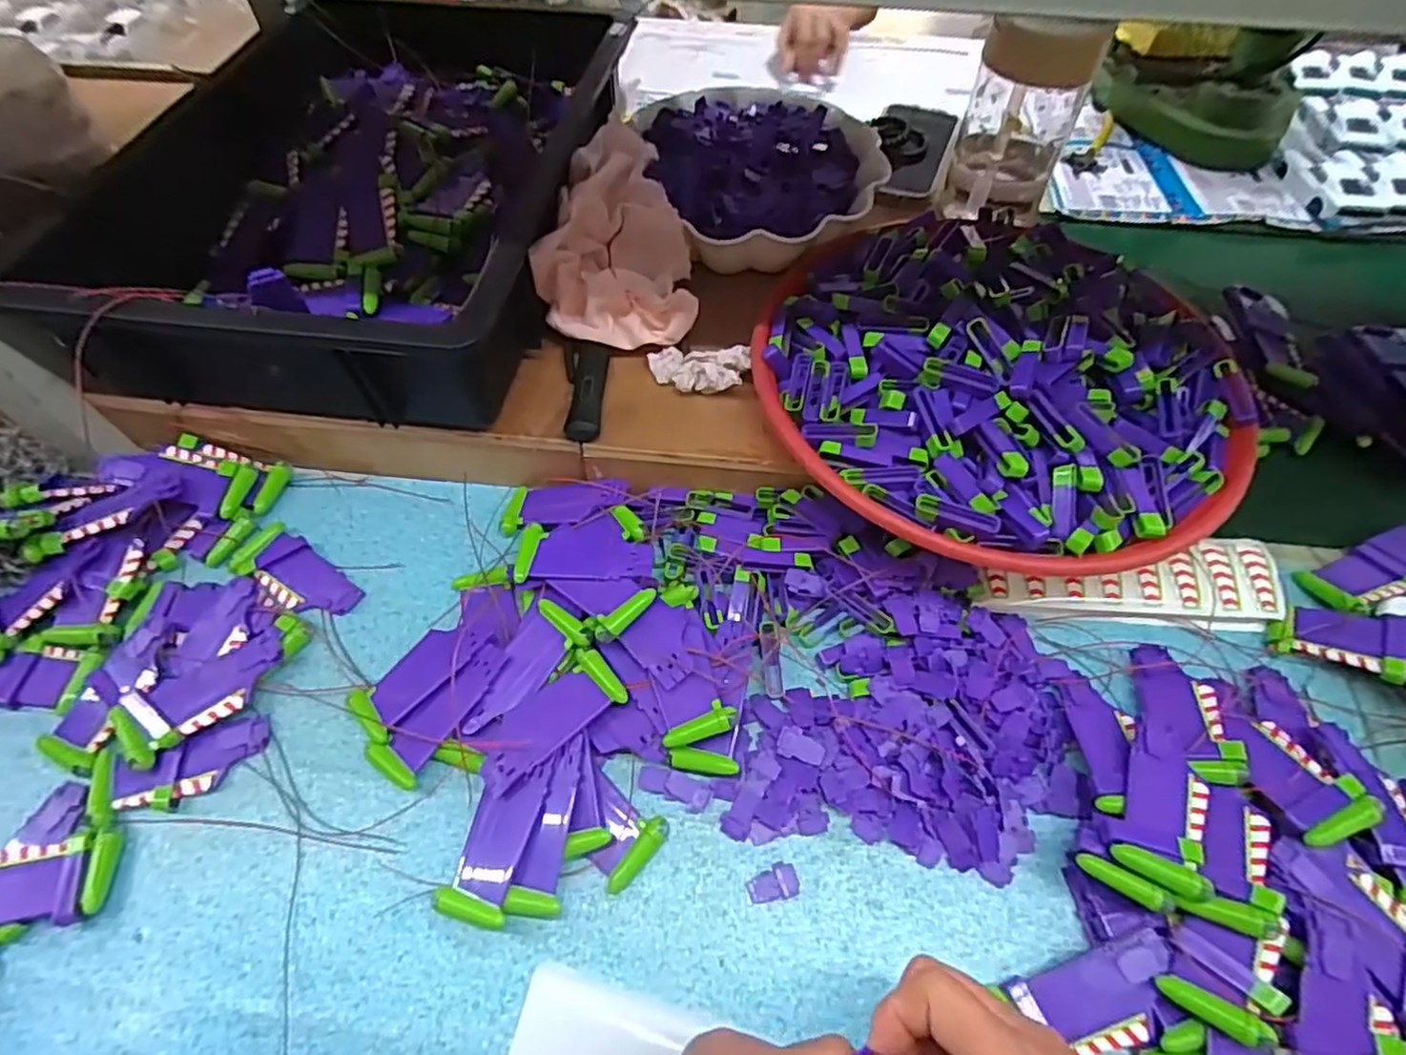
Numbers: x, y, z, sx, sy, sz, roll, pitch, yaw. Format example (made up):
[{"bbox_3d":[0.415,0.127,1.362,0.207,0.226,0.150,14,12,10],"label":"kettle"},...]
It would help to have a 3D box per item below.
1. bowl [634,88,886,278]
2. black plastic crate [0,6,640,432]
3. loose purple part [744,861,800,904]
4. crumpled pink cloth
[{"bbox_3d":[0.050,-0.294,0.555,0.191,0.056,0.215,-10,57,-6],"label":"bowl"},{"bbox_3d":[-0.246,-0.278,0.529,0.323,0.093,0.457,9,57,6],"label":"black plastic crate"},{"bbox_3d":[0.037,0.190,0.362,0.027,0.004,0.017,-14,60,-9],"label":"loose purple part"},{"bbox_3d":[-0.064,-0.216,0.497,0.108,0.064,0.163,-4,57,-3],"label":"crumpled pink cloth"}]

